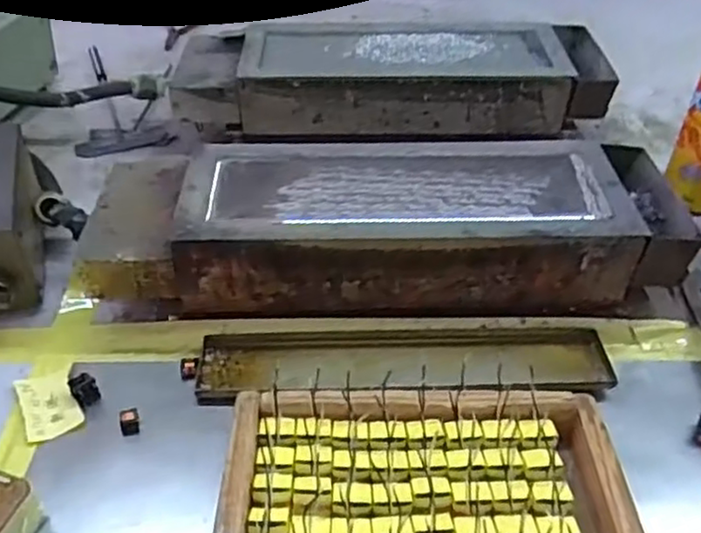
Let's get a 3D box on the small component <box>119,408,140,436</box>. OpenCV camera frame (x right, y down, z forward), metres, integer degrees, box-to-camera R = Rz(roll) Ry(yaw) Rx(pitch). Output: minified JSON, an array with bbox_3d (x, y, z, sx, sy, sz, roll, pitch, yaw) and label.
[{"bbox_3d":[-0.151,0.106,0.463,0.013,0.011,0.015,-13,46,-15],"label":"small component"}]

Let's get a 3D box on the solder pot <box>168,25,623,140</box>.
[{"bbox_3d":[0.044,-0.197,0.748,0.454,0.106,0.150,-1,44,-2],"label":"solder pot"}]

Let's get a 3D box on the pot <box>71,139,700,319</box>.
[{"bbox_3d":[0.029,-0.030,0.551,0.455,0.097,0.148,0,44,-2],"label":"pot"}]

